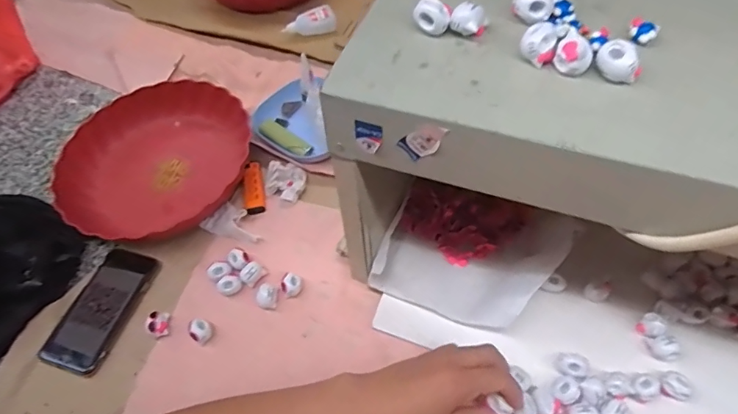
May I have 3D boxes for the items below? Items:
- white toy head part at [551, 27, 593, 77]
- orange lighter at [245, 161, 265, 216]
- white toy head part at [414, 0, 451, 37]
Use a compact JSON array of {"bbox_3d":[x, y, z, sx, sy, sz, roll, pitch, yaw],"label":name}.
[{"bbox_3d":[0.128,-0.096,0.298,0.022,0.018,0.023,20,60,19],"label":"white toy head part"},{"bbox_3d":[-0.144,-0.023,0.598,0.024,0.016,0.071,-14,55,-4],"label":"orange lighter"},{"bbox_3d":[0.043,-0.130,0.324,0.023,0.019,0.013,17,59,17],"label":"white toy head part"}]

